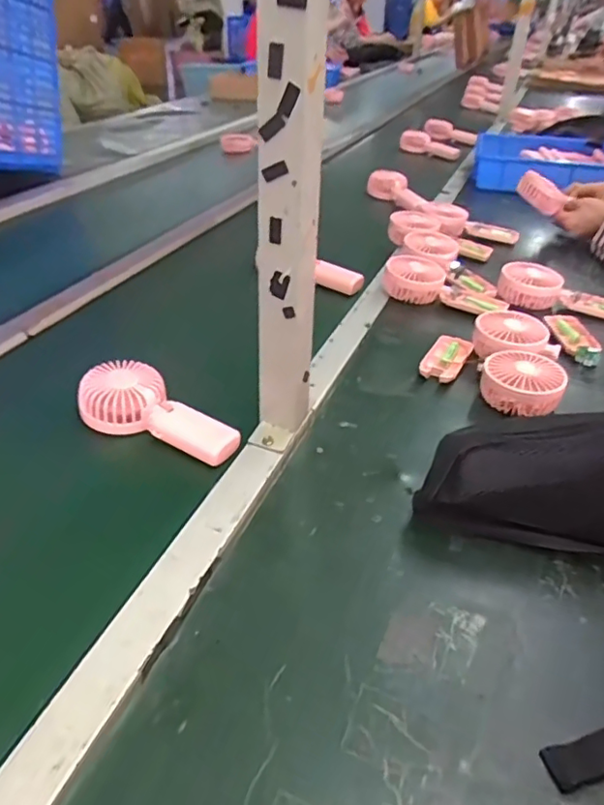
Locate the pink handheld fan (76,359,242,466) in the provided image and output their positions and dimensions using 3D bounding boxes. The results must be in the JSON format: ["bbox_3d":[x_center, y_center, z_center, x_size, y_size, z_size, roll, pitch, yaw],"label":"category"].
[{"bbox_3d":[-0.146,0.012,0.606,0.181,0.042,0.083,24,38,13],"label":"pink handheld fan"}]

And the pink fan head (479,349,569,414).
[{"bbox_3d":[0.251,-0.023,0.659,0.088,0.041,0.091,14,38,14],"label":"pink fan head"}]

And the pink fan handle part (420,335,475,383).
[{"bbox_3d":[0.182,-0.055,0.722,0.047,0.020,0.093,18,39,21],"label":"pink fan handle part"}]

